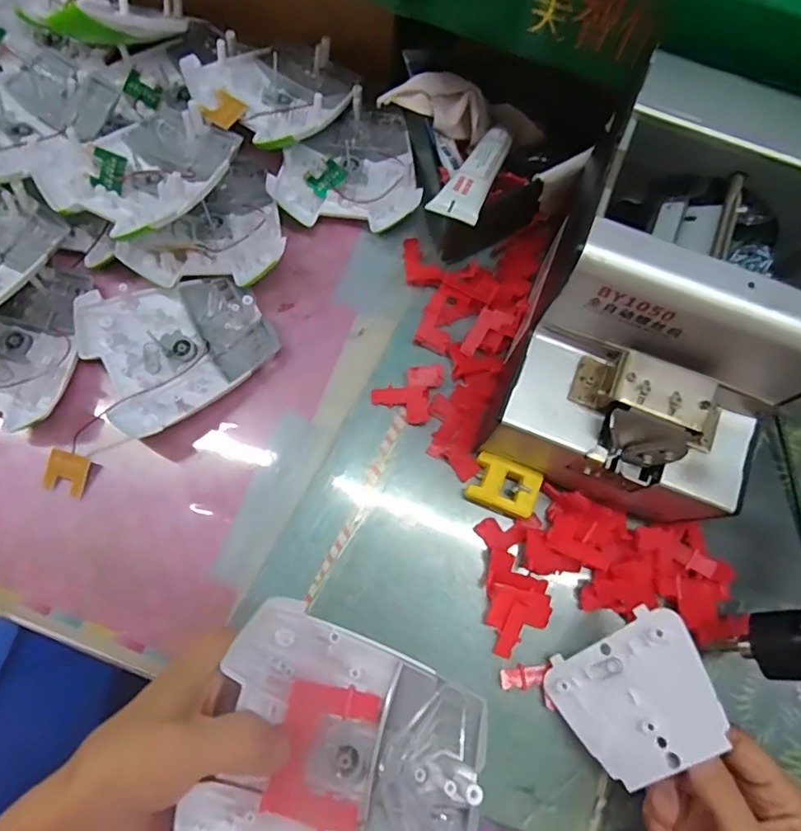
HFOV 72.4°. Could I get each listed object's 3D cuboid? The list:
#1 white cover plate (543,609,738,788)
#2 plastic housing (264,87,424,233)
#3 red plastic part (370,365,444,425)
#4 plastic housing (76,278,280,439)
[{"bbox_3d":[0.121,0.145,0.279,0.079,0.004,0.066,-42,57,21],"label":"white cover plate"},{"bbox_3d":[-0.031,-0.168,0.383,0.109,0.026,0.088,-42,81,-11],"label":"plastic housing"},{"bbox_3d":[0.007,-0.018,0.350,0.037,0.009,0.041,29,76,5],"label":"red plastic part"},{"bbox_3d":[-0.139,-0.045,0.343,0.105,0.022,0.093,-30,78,-9],"label":"plastic housing"}]

